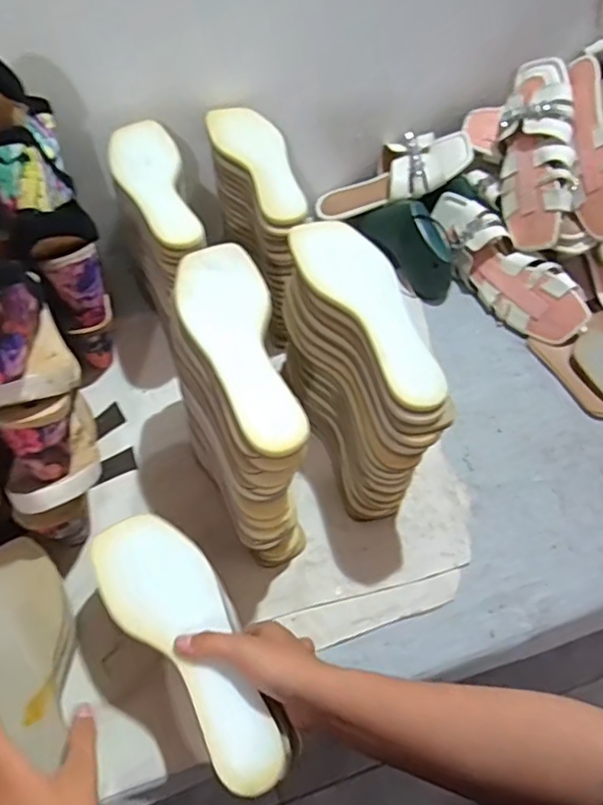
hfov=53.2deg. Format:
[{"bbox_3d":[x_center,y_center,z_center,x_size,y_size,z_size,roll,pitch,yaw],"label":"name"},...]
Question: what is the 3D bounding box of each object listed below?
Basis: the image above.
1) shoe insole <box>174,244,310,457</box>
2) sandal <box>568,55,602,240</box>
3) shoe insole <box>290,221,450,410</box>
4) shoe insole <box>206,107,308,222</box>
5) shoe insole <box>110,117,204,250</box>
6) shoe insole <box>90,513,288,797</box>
[{"bbox_3d":[-0.058,-0.058,0.529,0.079,0.012,0.247,-12,56,-11],"label":"shoe insole"},{"bbox_3d":[0.388,-0.333,0.783,0.052,0.096,0.236,-12,88,-11],"label":"sandal"},{"bbox_3d":[0.067,-0.095,0.563,0.072,0.020,0.234,-23,58,-18],"label":"shoe insole"},{"bbox_3d":[-0.049,-0.290,0.723,0.076,0.012,0.233,-16,57,-14],"label":"shoe insole"},{"bbox_3d":[-0.172,-0.255,0.691,0.079,0.022,0.218,-12,56,-12],"label":"shoe insole"},{"bbox_3d":[-0.088,0.187,0.476,0.080,0.019,0.230,-28,60,-21],"label":"shoe insole"}]

